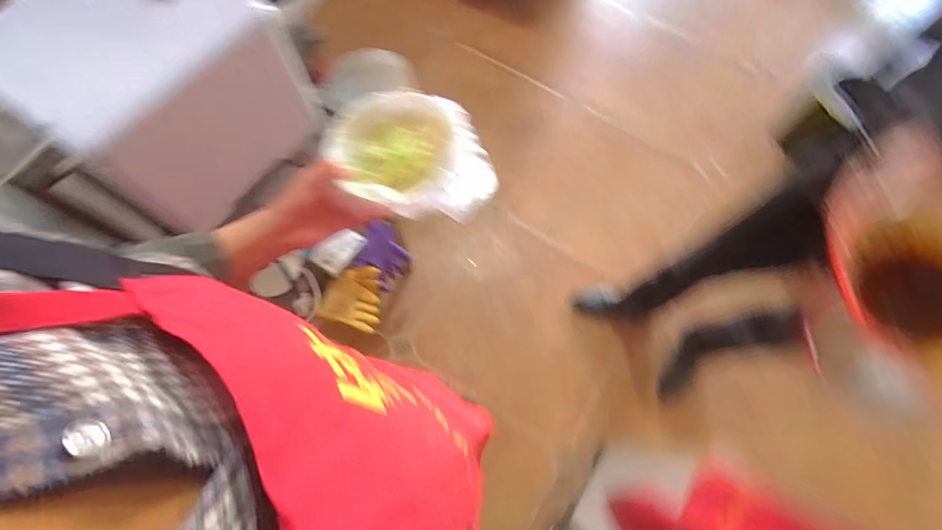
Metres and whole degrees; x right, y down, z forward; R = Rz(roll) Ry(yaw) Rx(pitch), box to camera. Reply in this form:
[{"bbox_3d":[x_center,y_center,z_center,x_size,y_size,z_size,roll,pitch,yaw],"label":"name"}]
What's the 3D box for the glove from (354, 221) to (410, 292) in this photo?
[{"bbox_3d":[-0.229,-0.017,1.153,0.026,0.193,0.133,28,62,35],"label":"glove"}]

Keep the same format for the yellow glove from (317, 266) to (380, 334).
[{"bbox_3d":[-0.297,0.081,1.113,0.123,0.103,0.150,15,76,4],"label":"yellow glove"}]

